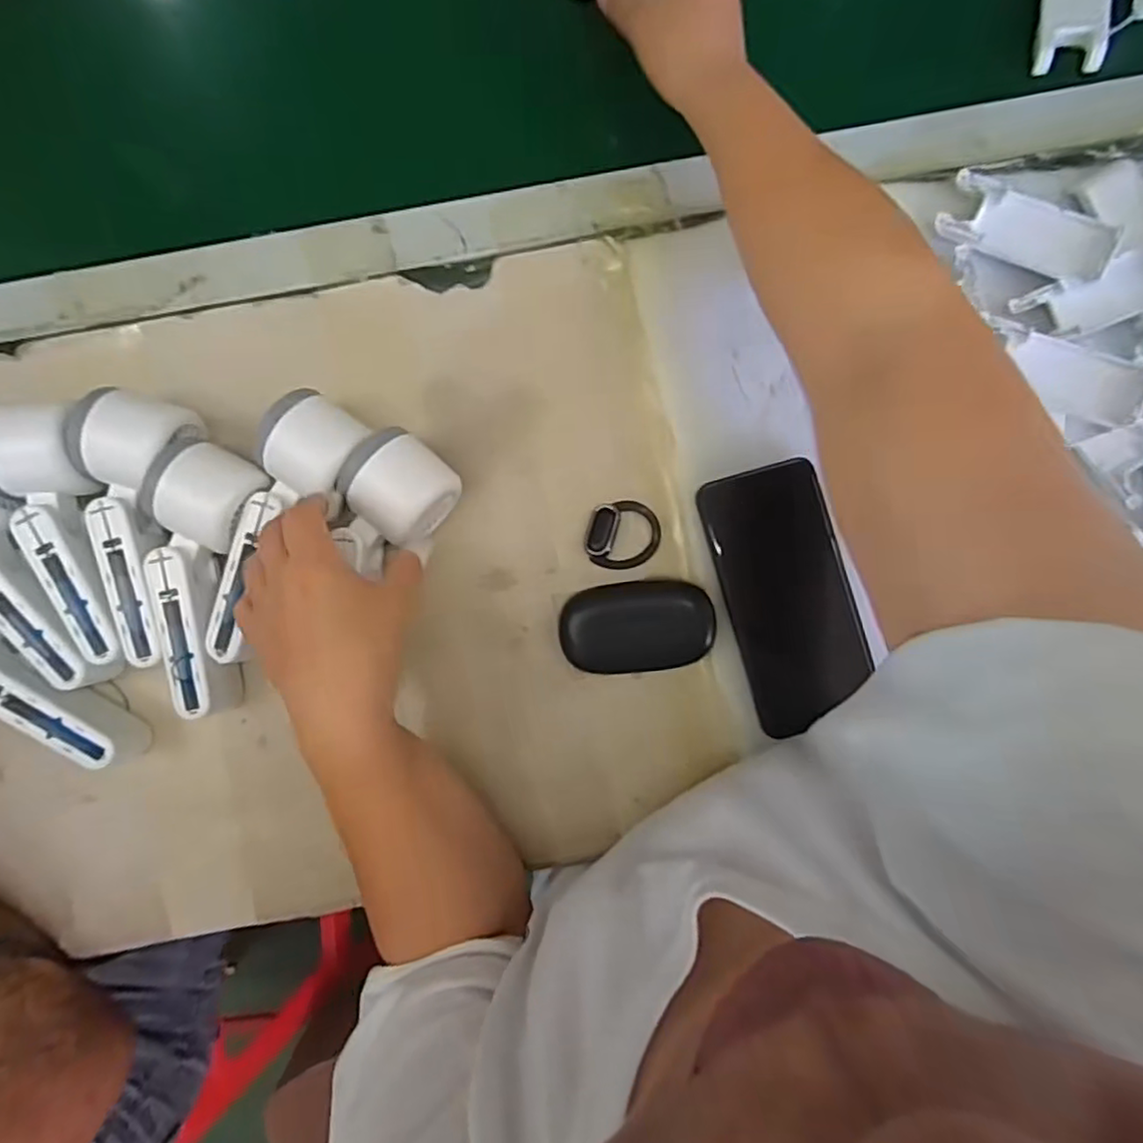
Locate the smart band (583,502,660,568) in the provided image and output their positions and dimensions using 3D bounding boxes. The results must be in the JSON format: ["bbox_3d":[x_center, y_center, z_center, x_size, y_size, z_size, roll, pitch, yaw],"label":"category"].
[{"bbox_3d":[0.034,-0.024,0.410,0.045,0.019,0.044,7,87,0],"label":"smart band"}]

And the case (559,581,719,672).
[{"bbox_3d":[0.042,0.035,0.409,0.094,0.020,0.056,-4,87,0],"label":"case"}]

